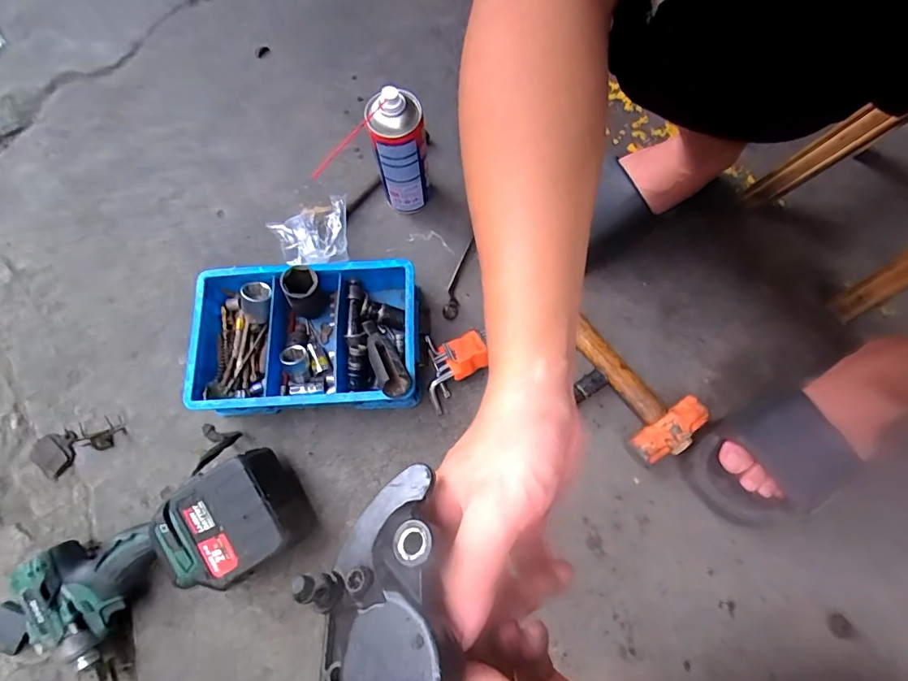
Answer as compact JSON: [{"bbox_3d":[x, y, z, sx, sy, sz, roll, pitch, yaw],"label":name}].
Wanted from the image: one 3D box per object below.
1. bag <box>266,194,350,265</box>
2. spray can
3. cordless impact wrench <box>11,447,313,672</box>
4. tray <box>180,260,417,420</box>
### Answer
[{"bbox_3d":[-0.198,-0.151,0.626,0.102,0.038,0.098,-4,74,-1],"label":"bag"},{"bbox_3d":[-0.063,-0.224,0.557,0.061,0.176,0.051,-8,74,-2],"label":"spray can"},{"bbox_3d":[-0.309,0.230,0.491,0.286,0.090,0.126,-27,76,-7],"label":"cordless impact wrench"},{"bbox_3d":[-0.176,-0.005,0.562,0.265,0.079,0.173,-2,74,0],"label":"tray"}]

